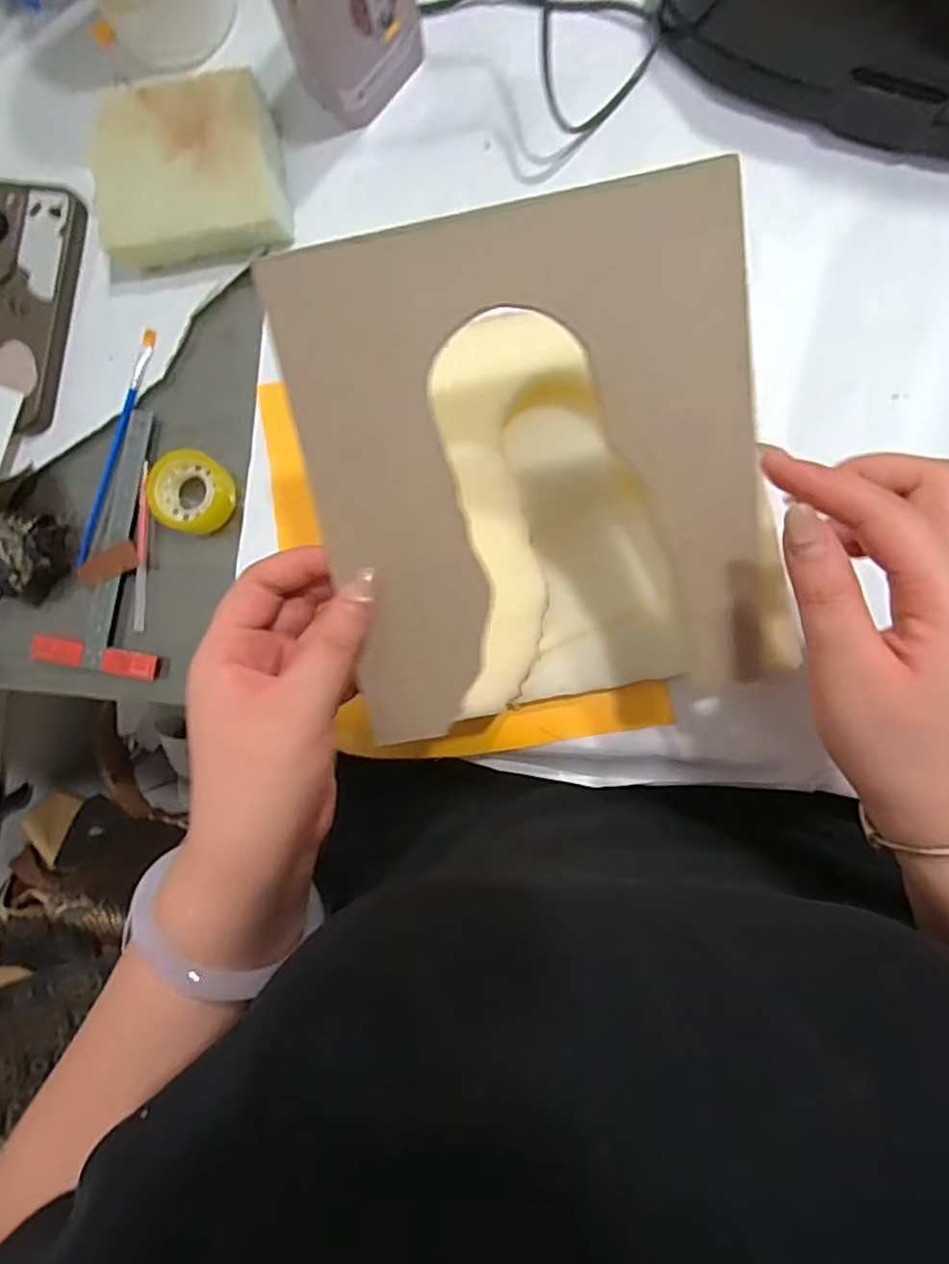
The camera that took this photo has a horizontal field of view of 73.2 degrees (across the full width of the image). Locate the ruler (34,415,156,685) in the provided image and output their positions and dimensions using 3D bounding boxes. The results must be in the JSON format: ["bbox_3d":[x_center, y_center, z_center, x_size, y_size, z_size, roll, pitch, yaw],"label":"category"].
[{"bbox_3d":[-0.230,-0.058,0.410,0.078,0.009,0.167,9,88,7],"label":"ruler"}]

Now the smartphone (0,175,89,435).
[{"bbox_3d":[-0.304,-0.216,0.419,0.076,0.014,0.158,8,88,5],"label":"smartphone"}]

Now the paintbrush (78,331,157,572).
[{"bbox_3d":[-0.234,-0.121,0.416,0.011,0.009,0.160,18,89,6],"label":"paintbrush"}]

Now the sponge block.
[{"bbox_3d":[-0.177,-0.292,0.404,0.118,0.030,0.101,-1,87,5],"label":"sponge block"}]

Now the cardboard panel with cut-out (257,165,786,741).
[{"bbox_3d":[0.027,-0.062,0.266,0.184,0.011,0.200,-10,107,3],"label":"cardboard panel with cut-out"}]

